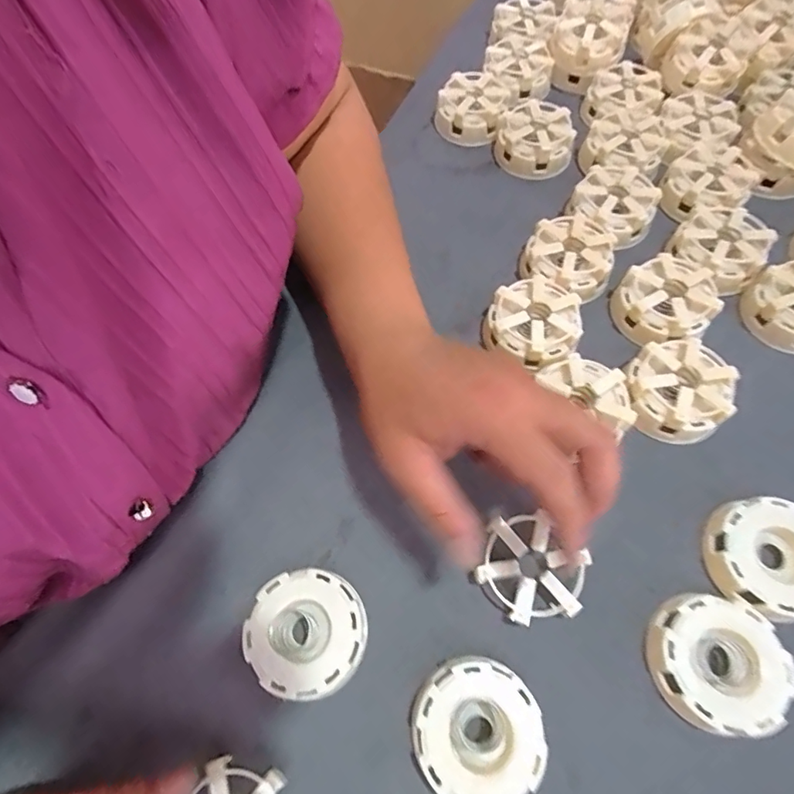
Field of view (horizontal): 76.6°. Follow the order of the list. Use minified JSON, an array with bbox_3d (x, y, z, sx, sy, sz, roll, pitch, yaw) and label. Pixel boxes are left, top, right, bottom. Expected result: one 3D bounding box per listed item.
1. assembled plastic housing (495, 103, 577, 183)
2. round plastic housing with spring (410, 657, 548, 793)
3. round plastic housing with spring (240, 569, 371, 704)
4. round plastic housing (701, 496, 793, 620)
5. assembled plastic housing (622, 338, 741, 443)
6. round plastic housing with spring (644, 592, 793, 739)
[{"bbox_3d":[0.120,-0.226,0.442,0.064,0.032,0.062,3,65,4],"label":"assembled plastic housing"},{"bbox_3d":[0.041,0.171,0.258,0.062,0.021,0.064,-1,63,3],"label":"round plastic housing with spring"},{"bbox_3d":[-0.049,0.131,0.282,0.063,0.021,0.064,-1,63,3],"label":"round plastic housing with spring"},{"bbox_3d":[0.213,0.092,0.289,0.065,0.025,0.062,-1,63,3],"label":"round plastic housing"},{"bbox_3d":[0.185,-0.002,0.334,0.062,0.039,0.063,-1,63,3],"label":"assembled plastic housing"},{"bbox_3d":[0.169,0.140,0.266,0.063,0.024,0.063,-1,63,3],"label":"round plastic housing with spring"}]

